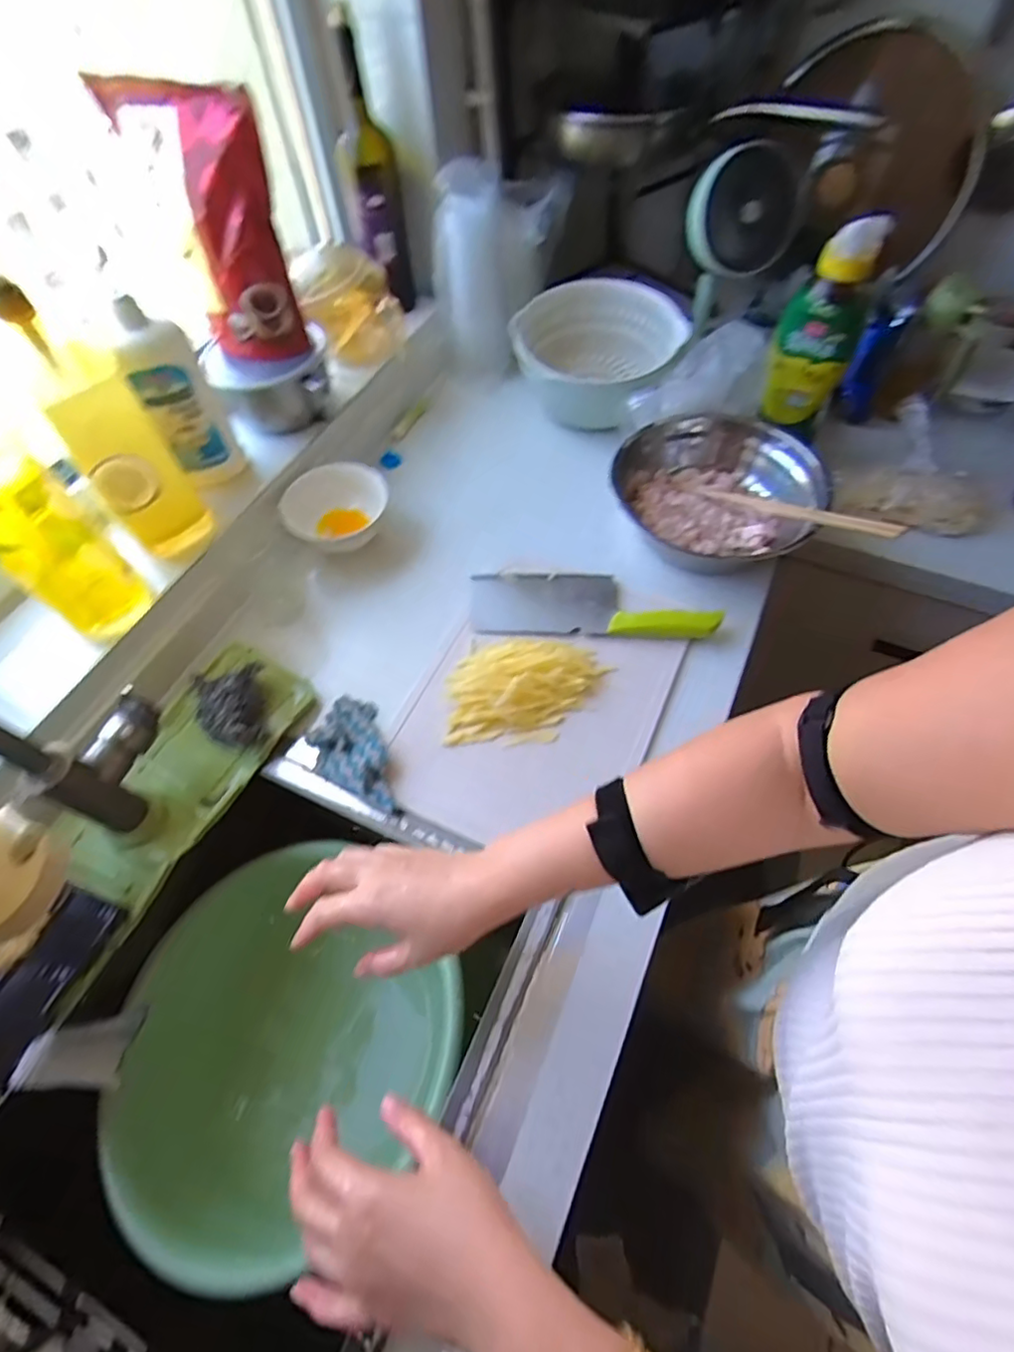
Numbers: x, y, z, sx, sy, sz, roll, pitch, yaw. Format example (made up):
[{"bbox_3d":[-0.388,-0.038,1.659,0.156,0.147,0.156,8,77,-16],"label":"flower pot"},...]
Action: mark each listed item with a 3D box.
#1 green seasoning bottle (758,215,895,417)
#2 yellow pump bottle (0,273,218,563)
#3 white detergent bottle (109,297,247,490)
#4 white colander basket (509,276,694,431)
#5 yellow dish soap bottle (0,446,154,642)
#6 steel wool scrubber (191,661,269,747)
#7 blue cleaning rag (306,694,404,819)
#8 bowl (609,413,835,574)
[{"bbox_3d":[0.378,-0.416,0.725,0.091,0.216,0.070,21,62,15],"label":"green seasoning bottle"},{"bbox_3d":[-0.386,-0.241,0.585,0.080,0.303,0.085,-31,62,-16],"label":"yellow pump bottle"},{"bbox_3d":[-0.353,-0.296,0.649,0.069,0.188,0.044,-27,61,-13],"label":"white detergent bottle"},{"bbox_3d":[0.131,-0.450,0.864,0.230,0.121,0.212,-5,58,-1],"label":"white colander basket"},{"bbox_3d":[-0.416,-0.130,0.541,0.075,0.244,0.055,-28,61,-14],"label":"yellow dish soap bottle"},{"bbox_3d":[-0.285,0.032,0.614,0.063,0.042,0.081,-9,58,-3],"label":"steel wool scrubber"},{"bbox_3d":[-0.160,0.079,0.602,0.074,0.024,0.143,-18,59,-9],"label":"blue cleaning rag"},{"bbox_3d":[0.261,-0.231,0.748,0.209,0.083,0.226,-1,58,2],"label":"bowl"}]

